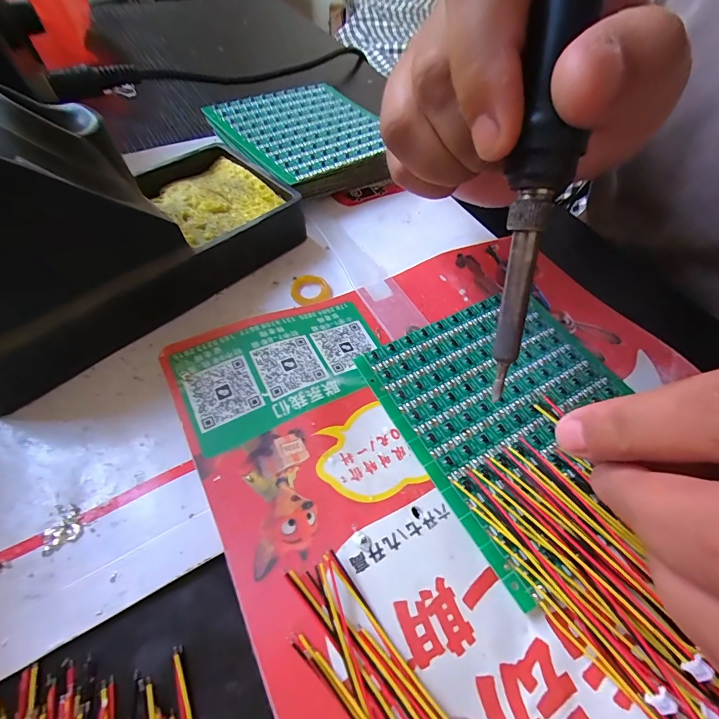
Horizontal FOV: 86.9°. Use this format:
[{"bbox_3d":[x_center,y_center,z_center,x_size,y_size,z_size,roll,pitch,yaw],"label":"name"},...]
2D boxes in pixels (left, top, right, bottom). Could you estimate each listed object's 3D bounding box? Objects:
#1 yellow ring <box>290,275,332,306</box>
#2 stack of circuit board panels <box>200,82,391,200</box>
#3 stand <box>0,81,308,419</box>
[{"bbox_3d":[-0.023,-0.034,0.182,0.019,0.004,0.018,2,55,-3],"label":"yellow ring"},{"bbox_3d":[-0.032,-0.139,0.243,0.097,0.024,0.096,-34,64,-24],"label":"stack of circuit board panels"},{"bbox_3d":[-0.101,-0.064,0.152,0.069,0.075,0.148,38,61,20],"label":"stand"}]

